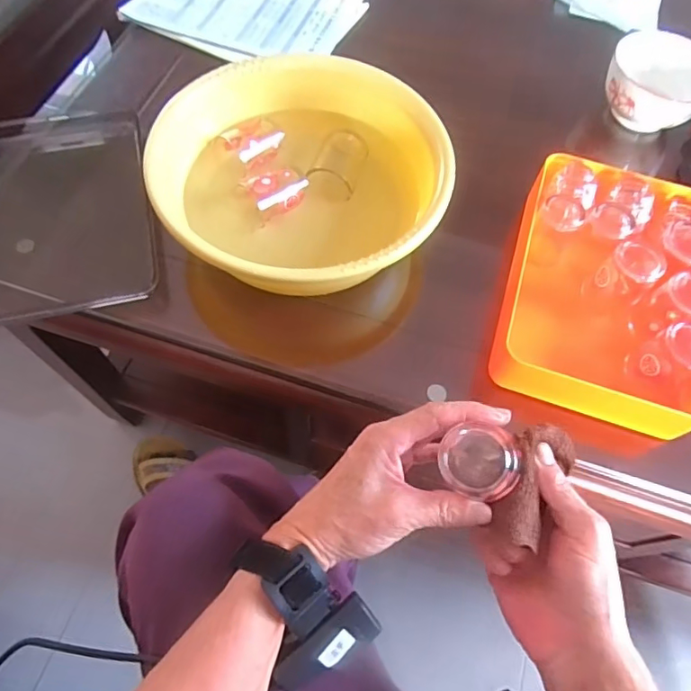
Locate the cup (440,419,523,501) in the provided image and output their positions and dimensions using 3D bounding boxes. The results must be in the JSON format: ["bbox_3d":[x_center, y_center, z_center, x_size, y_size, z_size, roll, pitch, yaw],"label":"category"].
[{"bbox_3d":[0.092,0.077,0.351,0.054,0.051,0.054,-2,82,12],"label":"cup"}]

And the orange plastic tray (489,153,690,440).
[{"bbox_3d":[0.270,-0.055,0.540,0.194,0.097,0.274,17,64,5],"label":"orange plastic tray"}]

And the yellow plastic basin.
[{"bbox_3d":[-0.038,-0.172,0.540,0.282,0.083,0.270,1,64,-2],"label":"yellow plastic basin"}]

